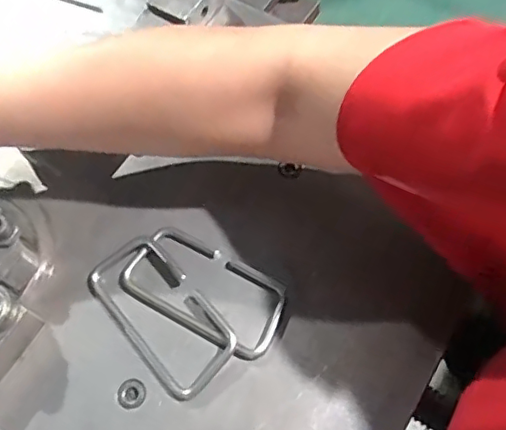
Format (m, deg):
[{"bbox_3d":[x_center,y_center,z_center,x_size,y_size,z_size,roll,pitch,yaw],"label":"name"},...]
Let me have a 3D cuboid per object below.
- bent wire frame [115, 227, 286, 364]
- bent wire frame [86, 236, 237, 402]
[{"bbox_3d":[-0.031,0.047,0.362,0.105,0.006,0.054,26,70,14],"label":"bent wire frame"},{"bbox_3d":[-0.058,0.061,0.356,0.052,0.010,0.103,-39,69,-13],"label":"bent wire frame"}]

